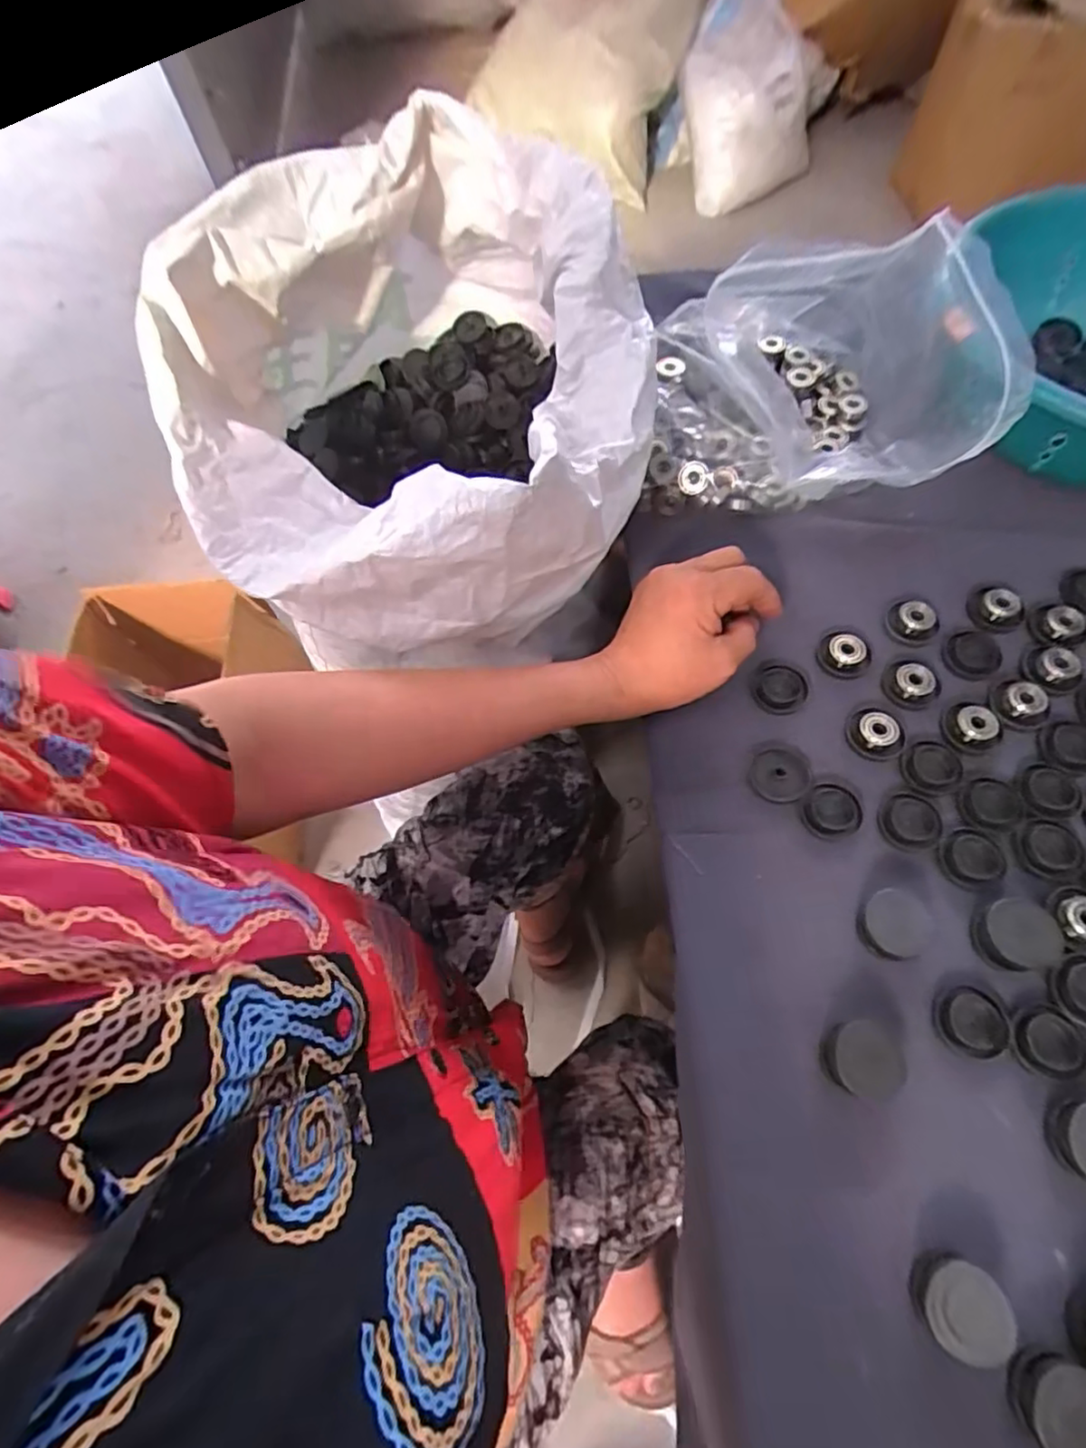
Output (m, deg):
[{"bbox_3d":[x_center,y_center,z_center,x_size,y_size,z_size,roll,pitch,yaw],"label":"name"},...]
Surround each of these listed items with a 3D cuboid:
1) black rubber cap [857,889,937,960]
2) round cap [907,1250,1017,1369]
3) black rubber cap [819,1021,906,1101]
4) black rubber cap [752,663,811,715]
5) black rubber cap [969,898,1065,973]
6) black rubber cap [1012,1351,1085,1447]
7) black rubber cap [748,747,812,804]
[{"bbox_3d":[0.181,0.104,0.324,0.034,0.009,0.032,-2,64,3],"label":"black rubber cap"},{"bbox_3d":[0.172,0.238,0.257,0.034,0.011,0.034,-10,70,29],"label":"round cap"},{"bbox_3d":[0.151,0.160,0.299,0.035,0.019,0.031,8,64,8],"label":"black rubber cap"},{"bbox_3d":[0.149,-0.023,0.392,0.033,0.006,0.037,3,64,6],"label":"black rubber cap"},{"bbox_3d":[0.232,0.104,0.309,0.037,0.014,0.032,-7,63,0],"label":"black rubber cap"},{"bbox_3d":[0.203,0.267,0.243,0.037,0.014,0.031,16,66,11],"label":"black rubber cap"},{"bbox_3d":[0.140,0.029,0.370,0.033,0.004,0.034,-2,64,3],"label":"black rubber cap"}]

